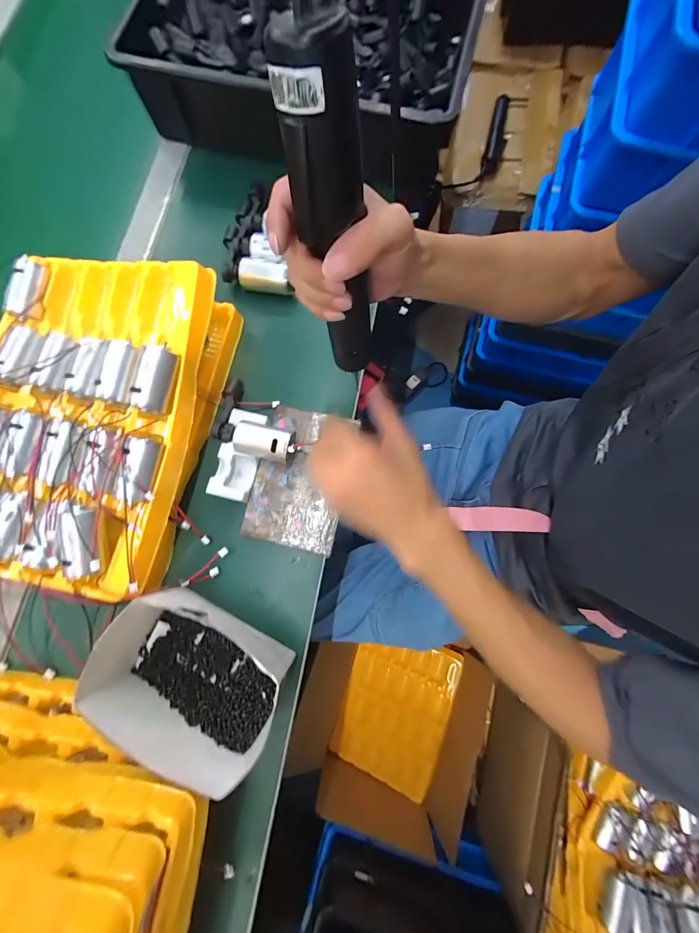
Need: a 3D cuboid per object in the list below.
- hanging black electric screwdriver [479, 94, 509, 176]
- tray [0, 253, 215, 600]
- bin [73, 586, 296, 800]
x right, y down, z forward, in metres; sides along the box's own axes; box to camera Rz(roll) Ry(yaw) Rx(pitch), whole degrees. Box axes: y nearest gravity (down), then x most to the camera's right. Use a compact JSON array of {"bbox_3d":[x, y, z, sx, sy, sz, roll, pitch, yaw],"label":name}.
[{"bbox_3d":[0.335,-0.747,0.798,0.042,0.034,0.242,15,79,4],"label":"hanging black electric screwdriver"},{"bbox_3d":[-0.266,-0.053,0.355,0.234,0.072,0.334,6,78,2],"label":"tray"},{"bbox_3d":[-0.136,0.184,0.316,0.154,0.076,0.109,28,80,6],"label":"bin"}]

